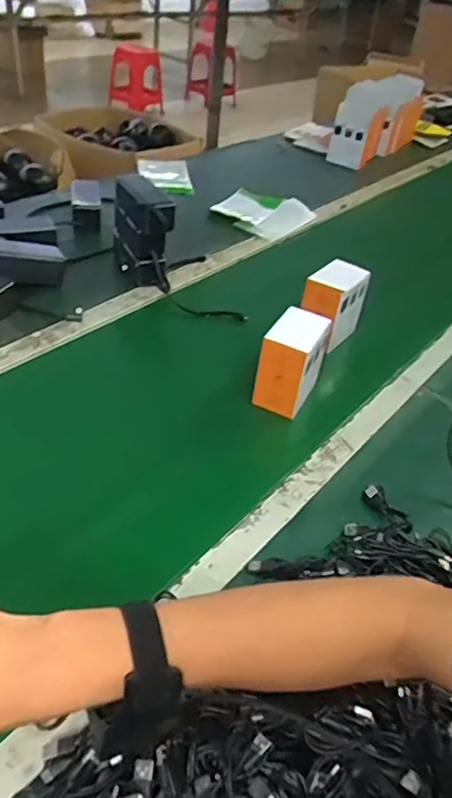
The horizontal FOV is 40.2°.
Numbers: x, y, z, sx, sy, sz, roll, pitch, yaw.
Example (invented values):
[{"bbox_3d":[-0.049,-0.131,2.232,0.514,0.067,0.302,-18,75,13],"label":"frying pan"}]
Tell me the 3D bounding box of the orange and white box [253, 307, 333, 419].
[{"bbox_3d":[0.093,-0.052,0.869,0.067,0.109,0.106,20,40,15],"label":"orange and white box"}]

